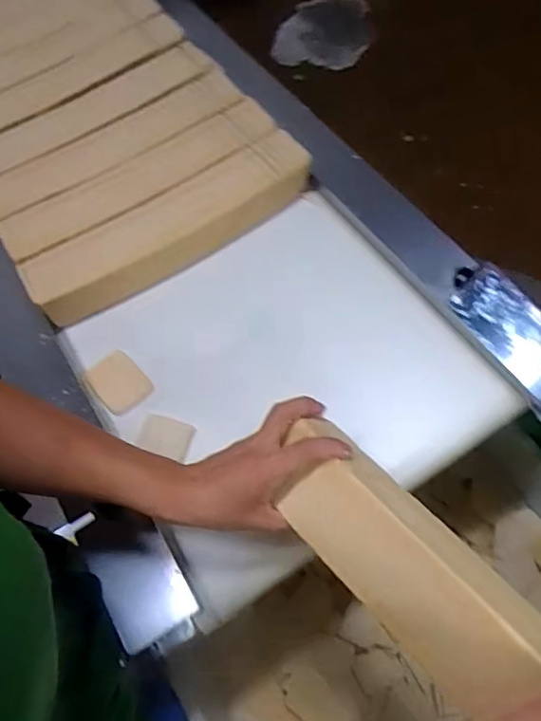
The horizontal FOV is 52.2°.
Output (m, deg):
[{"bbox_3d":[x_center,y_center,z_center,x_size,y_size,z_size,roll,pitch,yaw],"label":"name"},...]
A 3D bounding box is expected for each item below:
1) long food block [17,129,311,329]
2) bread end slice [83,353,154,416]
[{"bbox_3d":[-0.121,-0.172,0.690,0.382,0.052,0.105,-31,72,-11],"label":"long food block"},{"bbox_3d":[-0.179,0.027,0.651,0.058,0.022,0.076,-40,74,-13],"label":"bread end slice"}]

